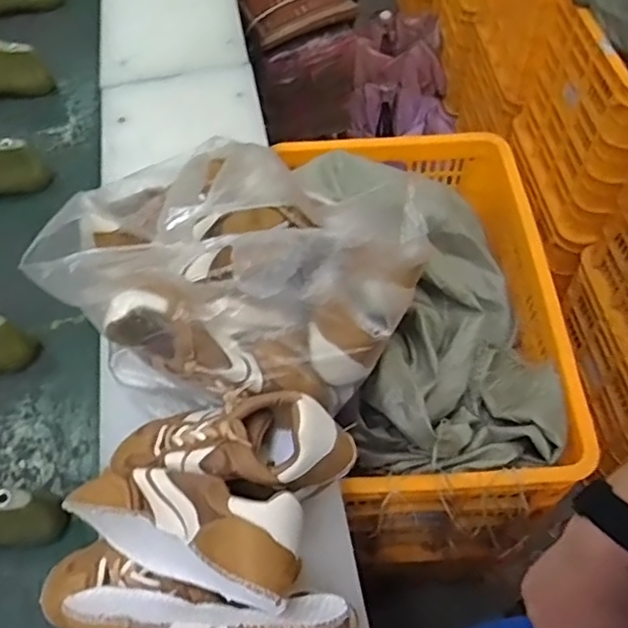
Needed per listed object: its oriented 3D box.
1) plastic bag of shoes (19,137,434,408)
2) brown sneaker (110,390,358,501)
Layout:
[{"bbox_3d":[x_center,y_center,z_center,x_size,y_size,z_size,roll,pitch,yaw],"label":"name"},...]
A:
[{"bbox_3d":[-0.092,-0.058,0.623,0.353,0.172,0.271,31,62,20],"label":"plastic bag of shoes"},{"bbox_3d":[-0.076,0.113,0.557,0.223,0.084,0.092,-1,57,1],"label":"brown sneaker"}]

